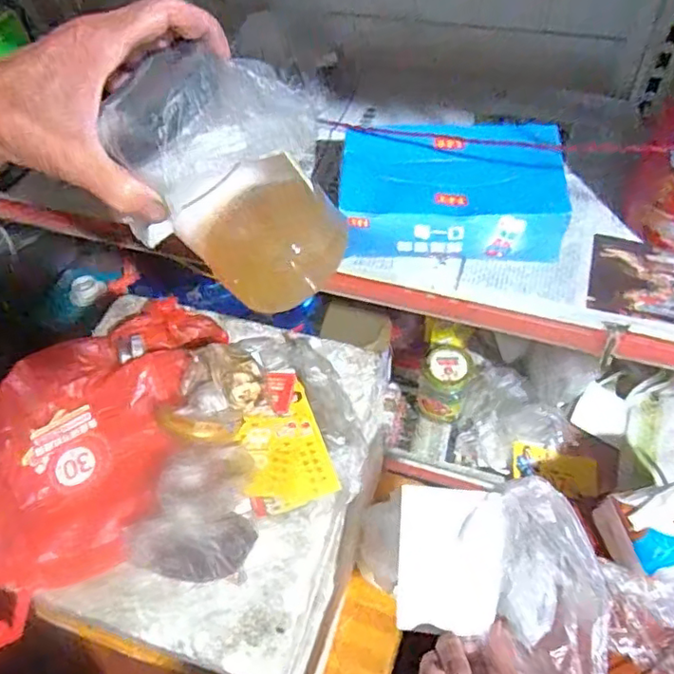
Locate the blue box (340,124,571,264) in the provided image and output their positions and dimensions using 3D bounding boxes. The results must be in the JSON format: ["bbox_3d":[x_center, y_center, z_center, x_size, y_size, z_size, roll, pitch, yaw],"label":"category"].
[{"bbox_3d":[0.100,-0.126,0.527,0.192,0.064,0.125,-1,56,3],"label":"blue box"}]

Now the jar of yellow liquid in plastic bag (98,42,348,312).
[{"bbox_3d":[-0.059,-0.092,0.362,0.101,0.148,0.114,38,77,21],"label":"jar of yellow liquid in plastic bag"}]

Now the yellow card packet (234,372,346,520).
[{"bbox_3d":[-0.049,0.083,0.484,0.068,0.012,0.118,-19,57,-9],"label":"yellow card packet"}]

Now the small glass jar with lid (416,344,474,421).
[{"bbox_3d":[0.144,0.061,0.775,0.064,0.088,0.066,-2,56,3],"label":"small glass jar with lid"}]

